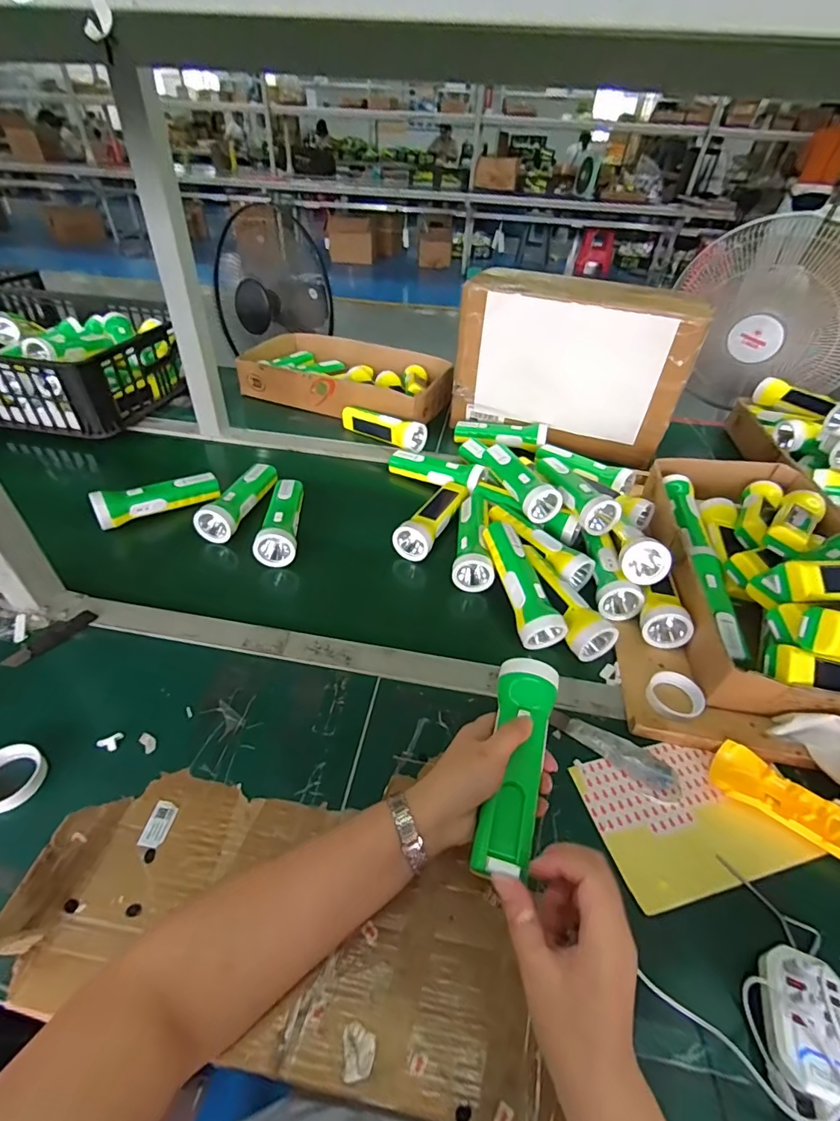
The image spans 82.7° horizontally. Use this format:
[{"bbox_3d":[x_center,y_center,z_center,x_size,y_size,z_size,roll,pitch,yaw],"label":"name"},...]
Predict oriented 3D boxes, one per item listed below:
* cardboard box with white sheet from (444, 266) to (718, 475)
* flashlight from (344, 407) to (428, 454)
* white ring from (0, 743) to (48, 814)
[{"bbox_3d":[0.269,-0.352,0.859,0.380,0.247,0.180,21,45,18],"label":"cardboard box with white sheet"},{"bbox_3d":[-0.068,-0.248,0.889,0.171,0.056,0.050,28,48,25],"label":"flashlight"},{"bbox_3d":[-0.361,0.189,0.416,0.057,0.009,0.054,1,43,-1],"label":"white ring"}]

